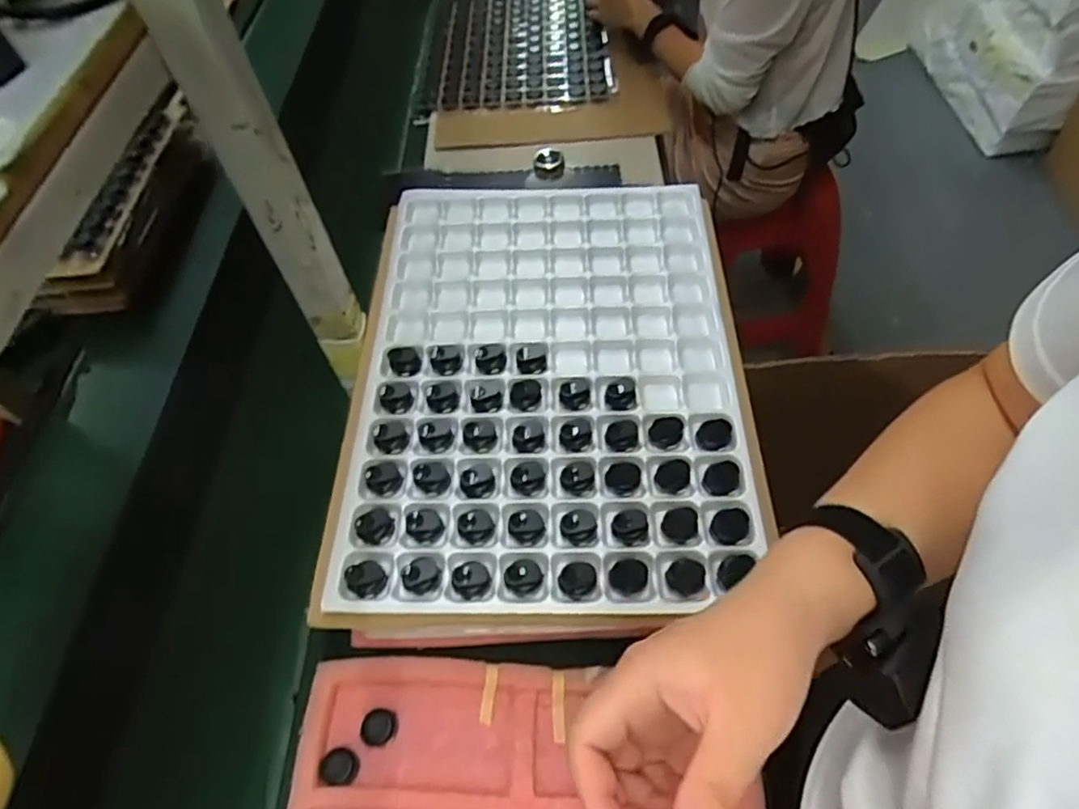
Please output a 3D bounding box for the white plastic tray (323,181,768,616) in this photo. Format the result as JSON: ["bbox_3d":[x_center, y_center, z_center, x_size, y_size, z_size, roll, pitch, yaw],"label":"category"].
[{"bbox_3d":[0.004,-0.044,0.649,0.360,0.035,0.499,-1,56,1],"label":"white plastic tray"}]

